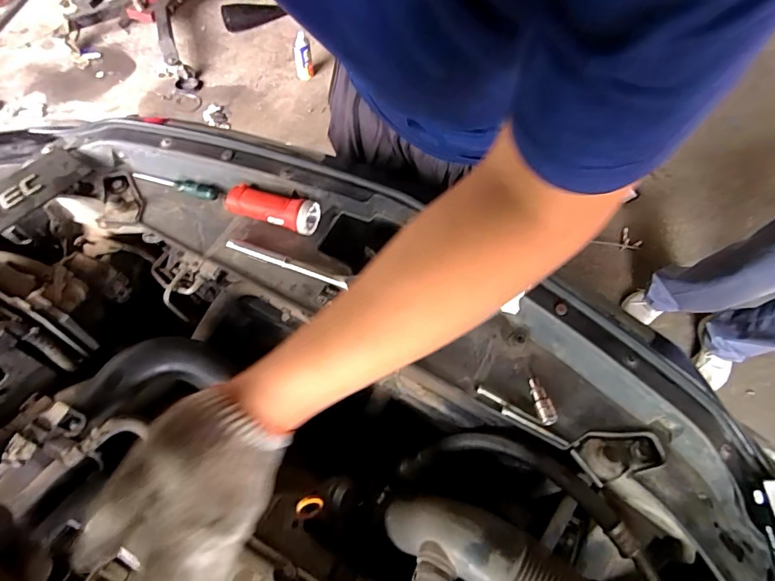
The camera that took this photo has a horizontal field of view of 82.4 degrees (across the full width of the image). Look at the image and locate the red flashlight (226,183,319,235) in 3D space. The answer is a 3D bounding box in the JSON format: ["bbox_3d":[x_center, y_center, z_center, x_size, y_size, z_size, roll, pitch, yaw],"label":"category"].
[{"bbox_3d":[-0.156,-0.109,0.598,0.124,0.051,0.048,16,63,6],"label":"red flashlight"}]

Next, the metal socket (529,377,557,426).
[{"bbox_3d":[0.175,0.125,0.503,0.016,0.016,0.054,-8,63,-6],"label":"metal socket"}]

